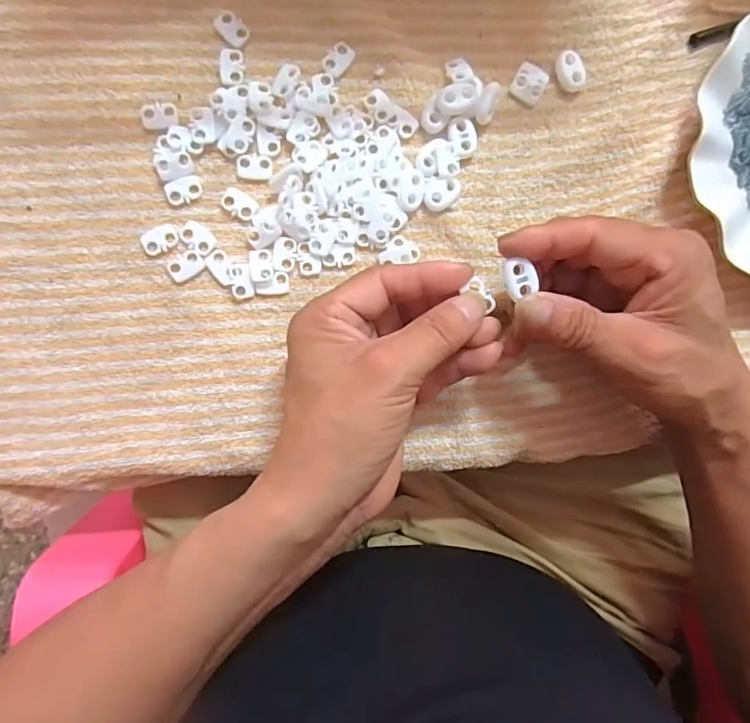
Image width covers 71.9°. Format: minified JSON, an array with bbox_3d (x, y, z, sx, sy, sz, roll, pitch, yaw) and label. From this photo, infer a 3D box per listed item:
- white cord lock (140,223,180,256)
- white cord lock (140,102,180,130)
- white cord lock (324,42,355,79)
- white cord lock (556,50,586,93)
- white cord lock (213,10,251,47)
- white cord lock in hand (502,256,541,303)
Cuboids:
[{"bbox_3d":[-0.113,-0.064,0.272,0.019,0.004,0.013,-24,96,-5],"label":"white cord lock"},{"bbox_3d":[-0.112,-0.128,0.269,0.018,0.004,0.013,-7,94,-6],"label":"white cord lock"},{"bbox_3d":[-0.019,-0.164,0.279,0.012,0.004,0.018,35,89,-8],"label":"white cord lock"},{"bbox_3d":[0.111,-0.165,0.294,0.014,0.007,0.022,-22,96,-5],"label":"white cord lock"},{"bbox_3d":[-0.075,-0.174,0.270,0.019,0.004,0.013,38,89,-8],"label":"white cord lock"},{"bbox_3d":[0.069,-0.040,0.243,0.016,0.004,0.018,-21,96,-5],"label":"white cord lock in hand"}]

